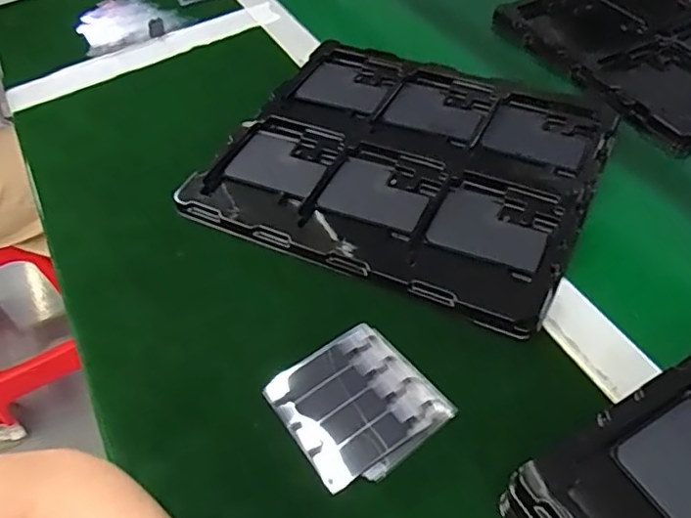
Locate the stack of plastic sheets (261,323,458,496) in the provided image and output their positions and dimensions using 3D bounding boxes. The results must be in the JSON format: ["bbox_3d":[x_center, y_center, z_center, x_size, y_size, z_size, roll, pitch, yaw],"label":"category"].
[{"bbox_3d":[0.008,0.094,0.390,0.094,0.004,0.093,-30,54,-19],"label":"stack of plastic sheets"}]

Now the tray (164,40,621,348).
[{"bbox_3d":[0.053,-0.091,0.533,0.315,0.015,0.271,20,55,20],"label":"tray"}]

